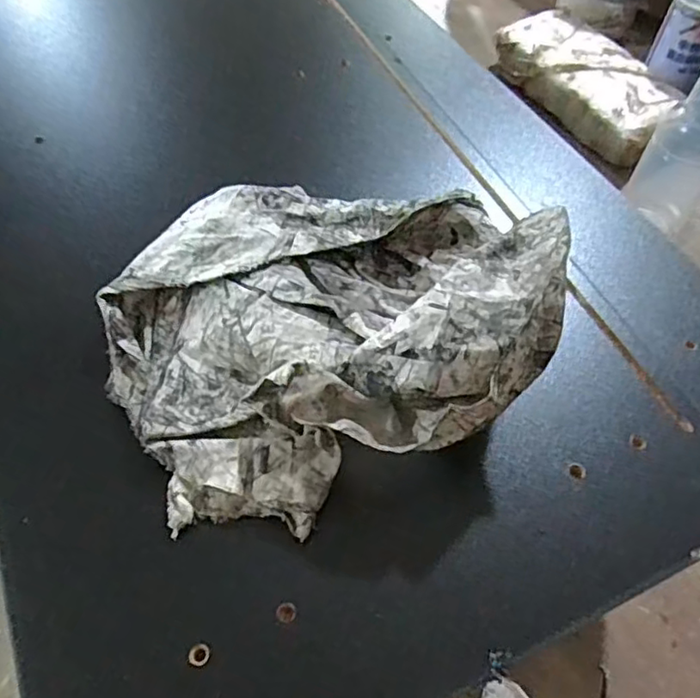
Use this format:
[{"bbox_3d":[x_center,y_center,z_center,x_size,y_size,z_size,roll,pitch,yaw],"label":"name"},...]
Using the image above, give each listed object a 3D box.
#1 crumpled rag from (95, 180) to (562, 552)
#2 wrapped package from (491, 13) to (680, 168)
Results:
[{"bbox_3d":[-0.013,-0.022,0.263,0.173,0.057,0.155,-22,60,-15],"label":"crumpled rag"},{"bbox_3d":[0.273,-0.310,0.739,0.112,0.062,0.245,-30,63,-19],"label":"wrapped package"}]

